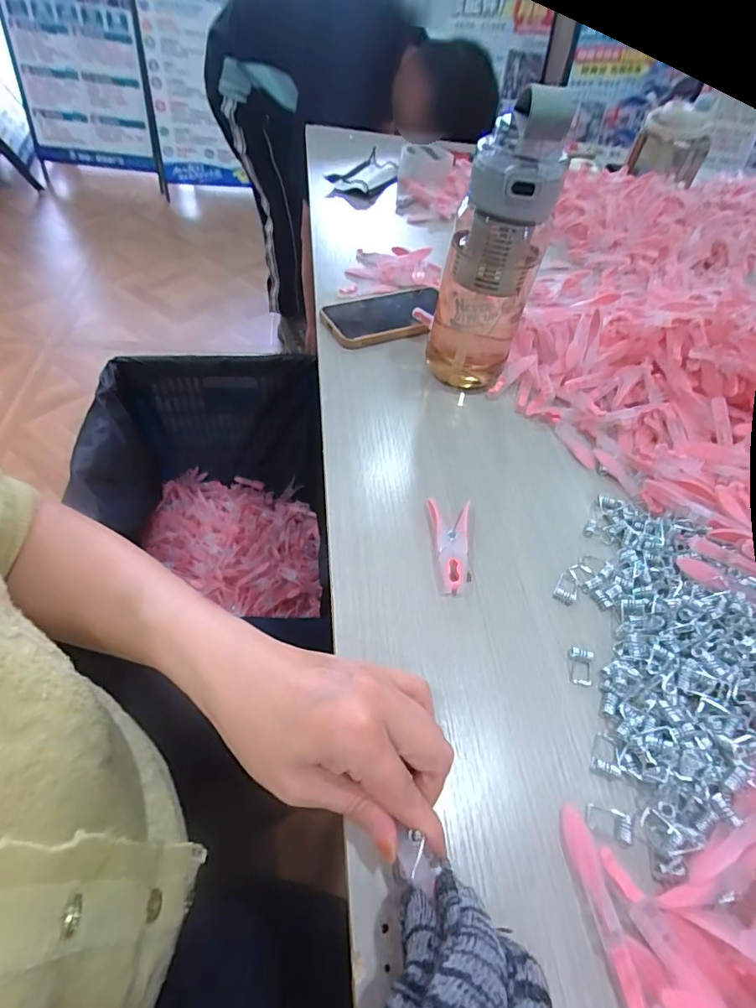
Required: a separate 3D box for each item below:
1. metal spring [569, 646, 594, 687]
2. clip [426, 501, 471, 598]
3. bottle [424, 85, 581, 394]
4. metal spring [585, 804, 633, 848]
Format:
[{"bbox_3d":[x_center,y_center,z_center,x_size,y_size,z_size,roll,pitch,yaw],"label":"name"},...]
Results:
[{"bbox_3d":[0.131,0.105,0.306,0.014,0.006,0.023,15,51,4],"label":"metal spring"},{"bbox_3d":[0.053,0.030,0.350,0.031,0.009,0.076,7,51,-3],"label":"clip"},{"bbox_3d":[0.094,-0.209,0.408,0.085,0.231,0.095,19,51,7],"label":"bottle"},{"bbox_3d":[0.124,0.169,0.252,0.023,0.006,0.015,23,54,13],"label":"metal spring"}]

